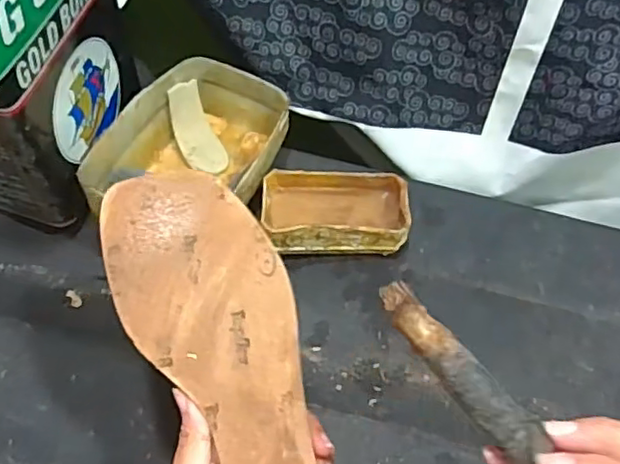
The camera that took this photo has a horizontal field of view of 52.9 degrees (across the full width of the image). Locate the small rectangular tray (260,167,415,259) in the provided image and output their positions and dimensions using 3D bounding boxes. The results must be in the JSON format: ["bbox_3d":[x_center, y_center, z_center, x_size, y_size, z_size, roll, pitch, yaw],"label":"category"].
[{"bbox_3d":[0.022,-0.017,0.553,0.128,0.040,0.079,1,58,-3],"label":"small rectangular tray"}]

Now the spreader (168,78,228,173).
[{"bbox_3d":[-0.108,-0.095,0.587,0.036,0.021,0.088,-21,86,-16],"label":"spreader"}]

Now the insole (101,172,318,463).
[{"bbox_3d":[-0.038,0.079,0.326,0.082,0.020,0.234,-19,86,-15],"label":"insole"}]

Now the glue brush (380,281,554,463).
[{"bbox_3d":[0.076,0.074,0.219,0.018,0.012,0.157,-28,55,-19],"label":"glue brush"}]

